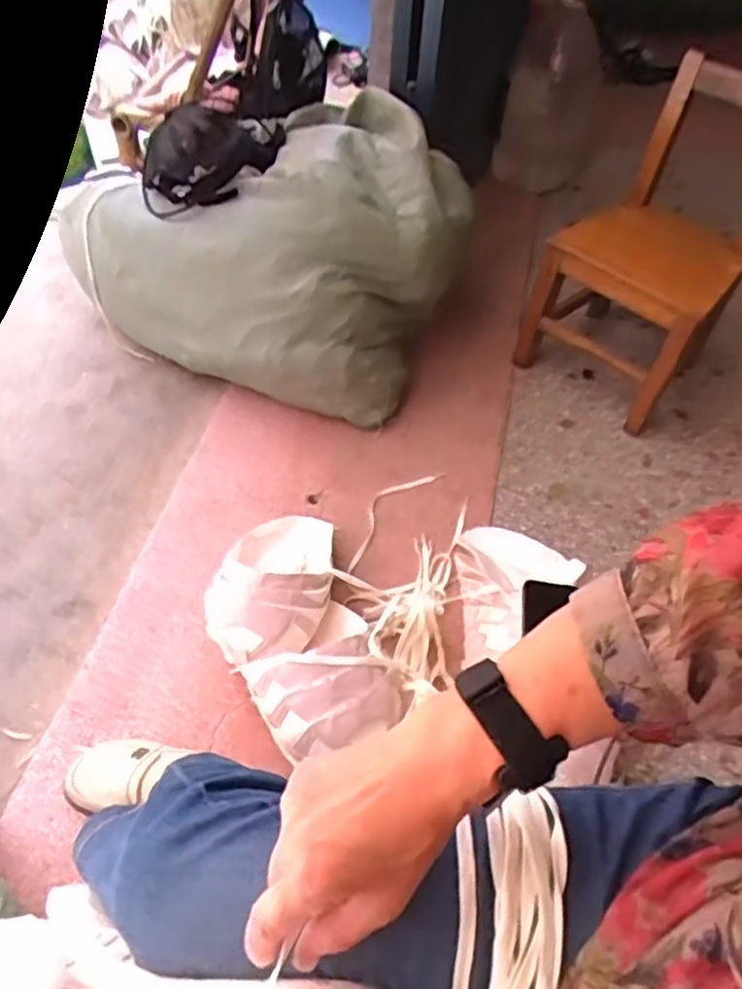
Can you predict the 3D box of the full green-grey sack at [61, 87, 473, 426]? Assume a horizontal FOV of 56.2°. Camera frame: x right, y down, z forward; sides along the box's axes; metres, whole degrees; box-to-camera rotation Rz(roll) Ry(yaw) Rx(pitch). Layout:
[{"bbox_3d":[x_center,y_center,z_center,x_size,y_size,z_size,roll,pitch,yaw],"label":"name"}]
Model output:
[{"bbox_3d":[-0.156,-0.436,1.203,0.564,0.318,0.455,28,58,18],"label":"full green-grey sack"}]

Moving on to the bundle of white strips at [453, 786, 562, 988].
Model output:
[{"bbox_3d":[0.069,0.233,0.370,0.056,0.025,0.139,12,70,7],"label":"bundle of white strips"}]

